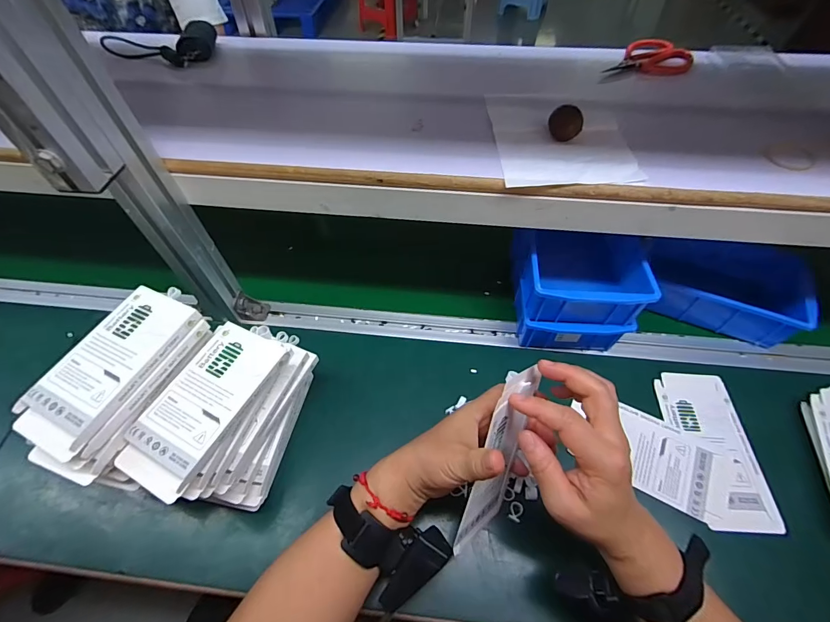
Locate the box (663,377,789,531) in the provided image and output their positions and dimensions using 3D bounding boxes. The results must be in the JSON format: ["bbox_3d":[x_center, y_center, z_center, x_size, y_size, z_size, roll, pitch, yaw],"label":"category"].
[{"bbox_3d":[0.342,0.152,0.442,0.079,0.005,0.174,1,55,0],"label":"box"}]

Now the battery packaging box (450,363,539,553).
[{"bbox_3d":[0.072,0.127,0.334,0.007,0.157,0.083,23,20,36],"label":"battery packaging box"}]

